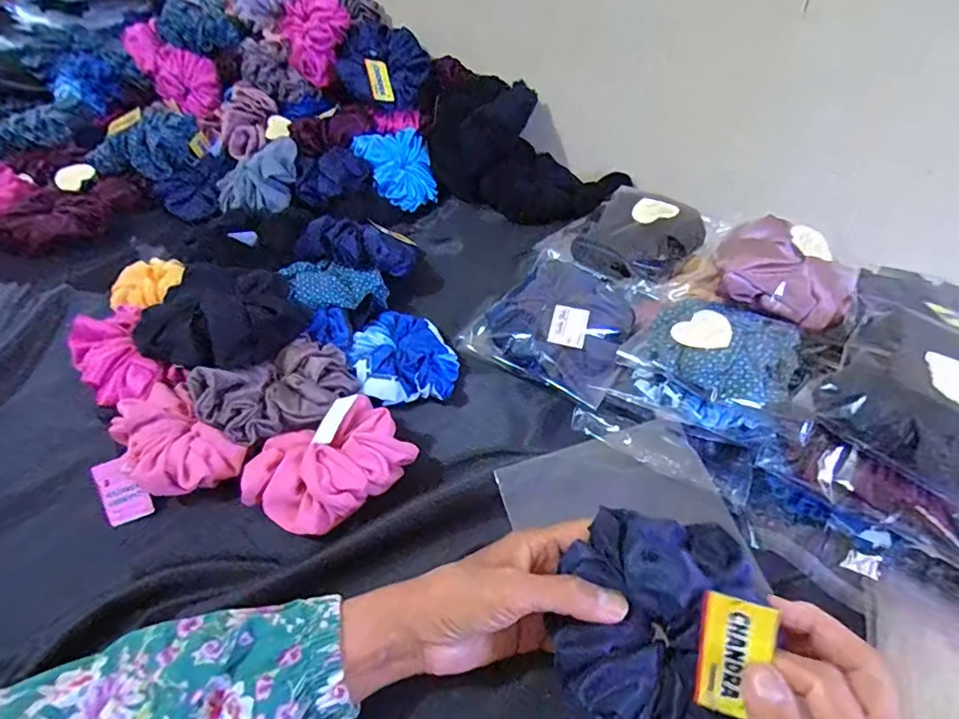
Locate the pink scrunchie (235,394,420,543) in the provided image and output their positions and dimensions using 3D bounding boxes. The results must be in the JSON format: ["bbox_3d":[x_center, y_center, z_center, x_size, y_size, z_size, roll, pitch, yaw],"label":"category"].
[{"bbox_3d":[-0.113,0.082,0.412,0.117,0.047,0.076,-23,48,-24],"label":"pink scrunchie"}]

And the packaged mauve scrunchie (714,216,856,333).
[{"bbox_3d":[0.267,-0.077,0.479,0.107,0.045,0.091,22,47,20],"label":"packaged mauve scrunchie"}]

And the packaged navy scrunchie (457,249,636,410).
[{"bbox_3d":[0.077,-0.032,0.513,0.137,0.051,0.134,26,48,23],"label":"packaged navy scrunchie"}]

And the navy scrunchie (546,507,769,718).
[{"bbox_3d":[0.092,0.151,0.281,0.106,0.045,0.132,10,86,12],"label":"navy scrunchie"}]

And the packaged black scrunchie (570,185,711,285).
[{"bbox_3d":[0.165,-0.131,0.568,0.114,0.032,0.134,27,48,24],"label":"packaged black scrunchie"}]

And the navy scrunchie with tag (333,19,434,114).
[{"bbox_3d":[-0.135,-0.401,0.769,0.113,0.099,0.089,-21,48,-23],"label":"navy scrunchie with tag"}]

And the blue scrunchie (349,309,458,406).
[{"bbox_3d":[-0.070,-0.006,0.511,0.091,0.029,0.099,1,43,-1],"label":"blue scrunchie"}]

